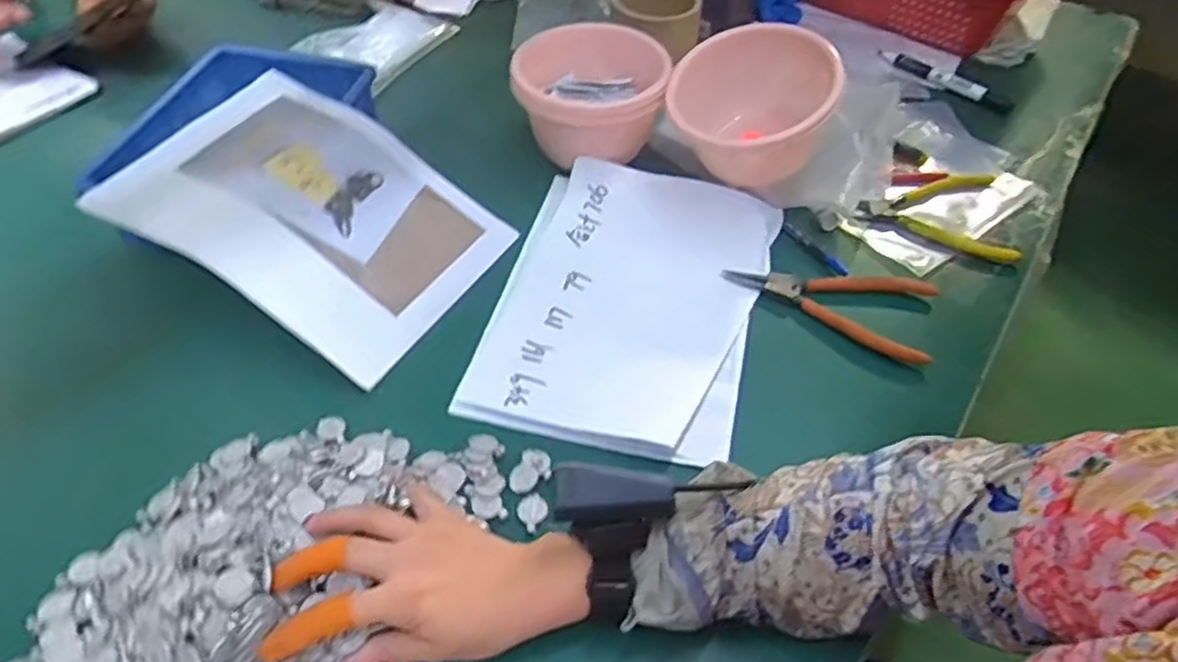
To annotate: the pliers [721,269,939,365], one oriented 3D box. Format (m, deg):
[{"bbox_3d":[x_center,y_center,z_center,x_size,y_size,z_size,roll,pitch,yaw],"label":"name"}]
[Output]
[{"bbox_3d":[0.204,-0.029,0.614,0.172,0.017,0.093,16,51,13],"label":"pliers"}]

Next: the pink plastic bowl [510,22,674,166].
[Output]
[{"bbox_3d":[0.002,-0.234,0.716,0.140,0.093,0.143,0,50,0],"label":"pink plastic bowl"}]

